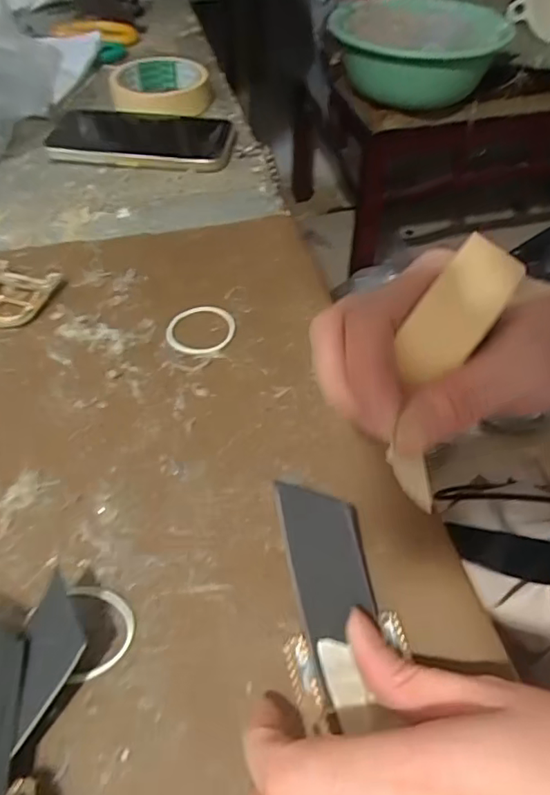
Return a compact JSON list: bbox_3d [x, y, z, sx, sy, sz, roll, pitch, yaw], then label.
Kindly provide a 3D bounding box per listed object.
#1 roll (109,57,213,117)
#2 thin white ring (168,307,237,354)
[{"bbox_3d":[-0.110,-0.299,0.538,0.092,0.029,0.102,-5,50,-5],"label":"roll"},{"bbox_3d":[-0.046,-0.042,0.339,0.041,0.004,0.039,-3,50,-3],"label":"thin white ring"}]

